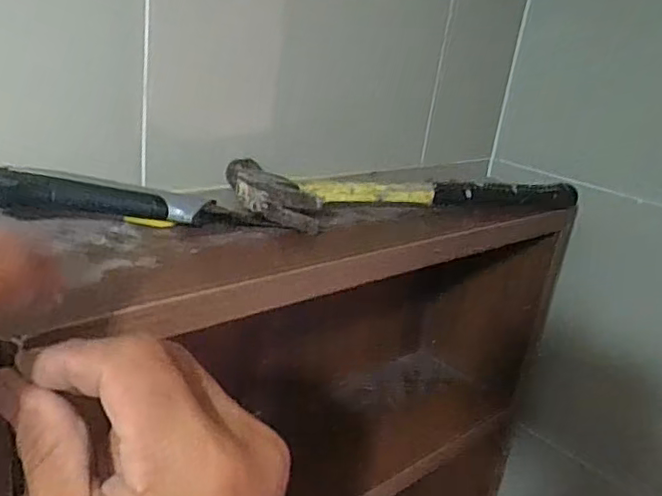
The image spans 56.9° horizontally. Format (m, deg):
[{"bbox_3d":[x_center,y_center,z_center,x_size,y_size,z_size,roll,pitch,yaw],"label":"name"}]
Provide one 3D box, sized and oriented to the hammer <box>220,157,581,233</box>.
[{"bbox_3d":[0.062,-0.041,0.464,0.278,0.027,0.093,-4,22,-27],"label":"hammer"}]

